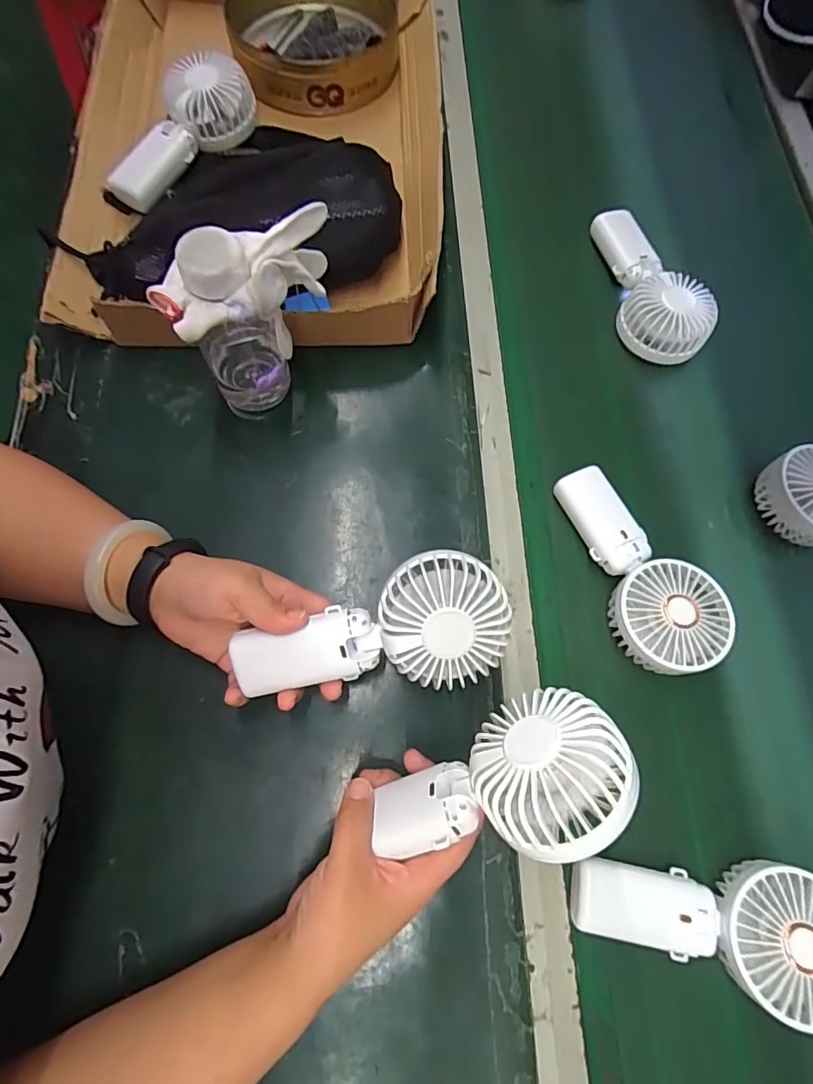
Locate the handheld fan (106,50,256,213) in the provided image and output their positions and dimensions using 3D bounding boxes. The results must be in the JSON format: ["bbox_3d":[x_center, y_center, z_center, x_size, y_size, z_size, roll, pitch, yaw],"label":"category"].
[{"bbox_3d":[-0.231,-0.412,0.517,0.065,0.051,0.181,41,88,11],"label":"handheld fan"}]

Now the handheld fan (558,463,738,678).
[{"bbox_3d":[0.198,0.017,0.427,0.082,0.032,0.181,-16,73,-10],"label":"handheld fan"}]

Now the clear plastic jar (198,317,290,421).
[{"bbox_3d":[-0.132,-0.149,0.429,0.062,0.077,0.054,-5,72,-6],"label":"clear plastic jar"}]

